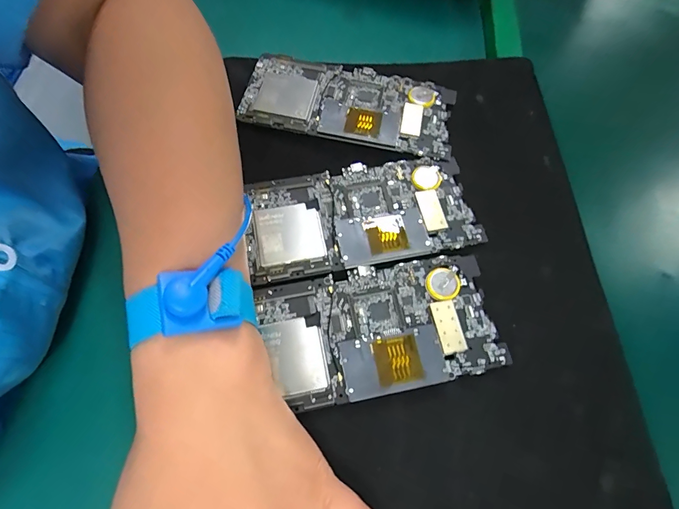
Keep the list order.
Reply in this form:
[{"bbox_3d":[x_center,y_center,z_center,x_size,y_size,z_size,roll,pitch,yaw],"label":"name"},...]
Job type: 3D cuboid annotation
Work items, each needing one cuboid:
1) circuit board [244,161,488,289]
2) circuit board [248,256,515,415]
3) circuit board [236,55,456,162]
[{"bbox_3d":[0.013,-0.027,0.250,0.142,0.007,0.071,-11,69,-6],"label":"circuit board"},{"bbox_3d":[0.023,0.043,0.223,0.132,0.006,0.070,-9,68,-4],"label":"circuit board"},{"bbox_3d":[0.006,-0.111,0.283,0.148,0.007,0.067,11,68,3],"label":"circuit board"}]

